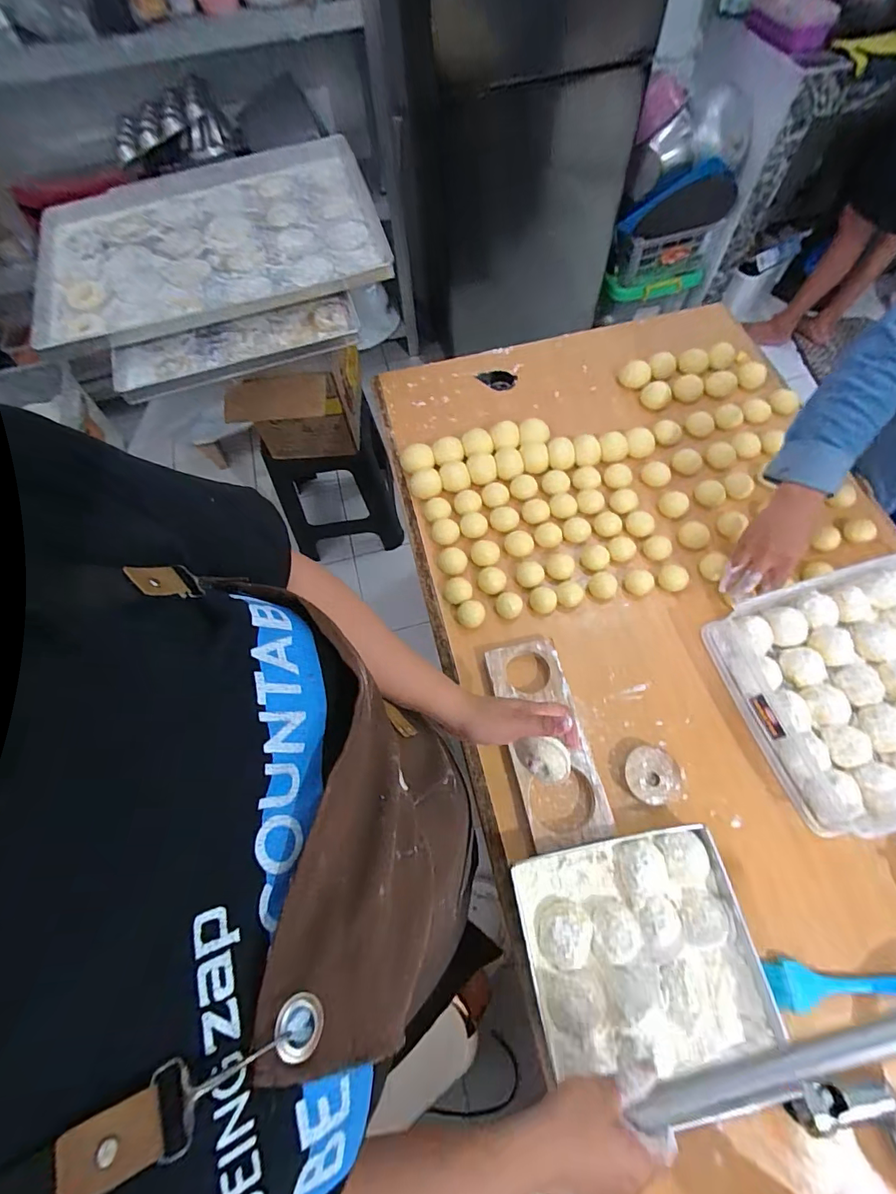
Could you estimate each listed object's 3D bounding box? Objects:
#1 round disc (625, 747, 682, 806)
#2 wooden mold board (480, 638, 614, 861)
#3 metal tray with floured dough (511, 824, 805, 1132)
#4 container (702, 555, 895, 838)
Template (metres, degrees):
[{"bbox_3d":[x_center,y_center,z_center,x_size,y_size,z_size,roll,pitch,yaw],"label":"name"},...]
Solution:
[{"bbox_3d":[0.254,0.224,0.582,0.063,0.027,0.065,-1,65,2],"label":"round disc"},{"bbox_3d":[0.124,0.178,0.595,0.097,0.019,0.249,-12,63,-3],"label":"wooden mold board"},{"bbox_3d":[0.205,0.389,0.495,0.232,0.033,0.233,-11,65,-2],"label":"metal tray with floured dough"},{"bbox_3d":[0.572,0.103,0.594,0.367,0.070,0.283,-16,66,-5],"label":"container"}]

